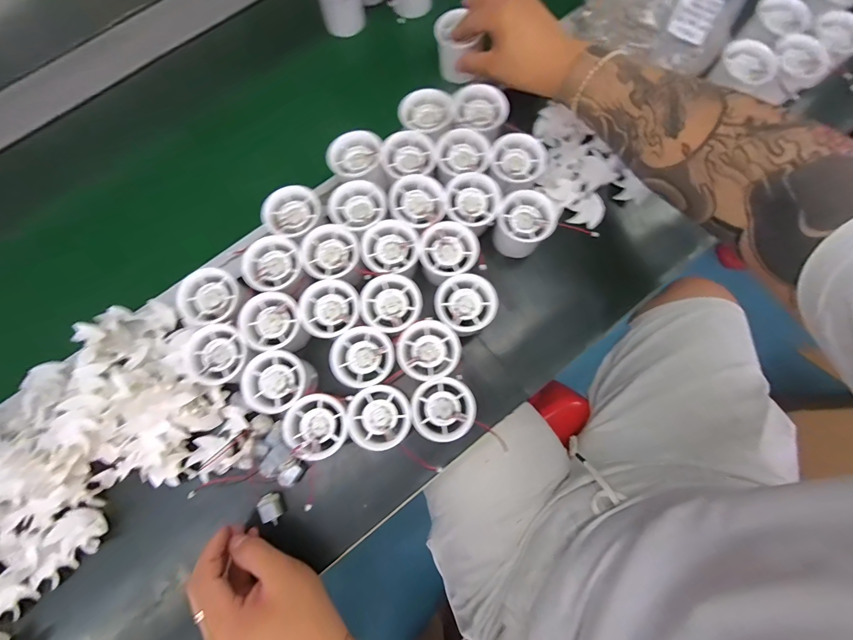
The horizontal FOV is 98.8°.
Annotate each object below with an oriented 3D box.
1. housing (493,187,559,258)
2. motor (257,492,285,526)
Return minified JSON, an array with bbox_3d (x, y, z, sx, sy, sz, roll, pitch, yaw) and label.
[{"bbox_3d":[0.103,-0.102,0.397,0.057,0.055,0.053,0,78,1],"label":"housing"},{"bbox_3d":[-0.153,0.186,0.359,0.018,0.014,0.029,-31,80,-6],"label":"motor"}]

